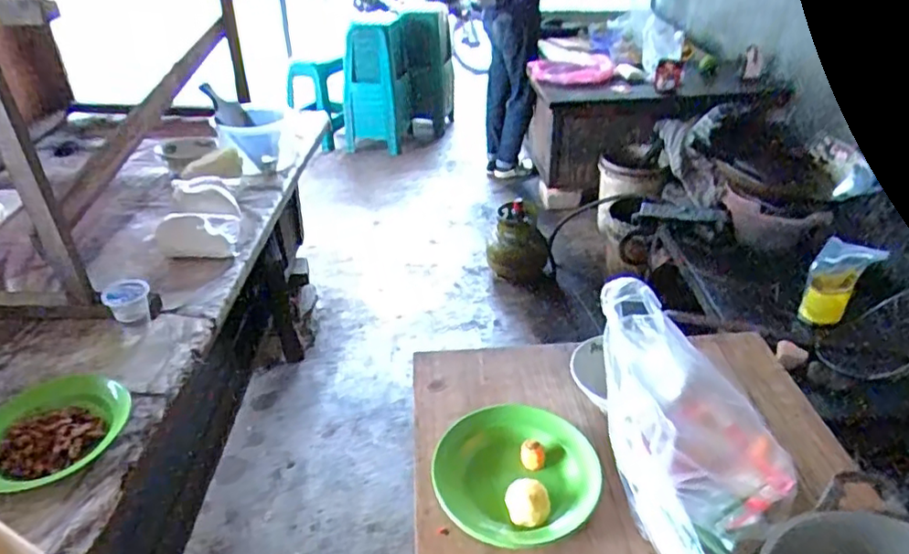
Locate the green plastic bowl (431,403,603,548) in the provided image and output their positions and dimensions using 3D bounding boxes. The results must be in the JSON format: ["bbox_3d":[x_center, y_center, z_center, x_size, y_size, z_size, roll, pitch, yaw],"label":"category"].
[{"bbox_3d":[0.080,0.256,0.817,0.212,0.054,0.195,0,34,0],"label":"green plastic bowl"}]

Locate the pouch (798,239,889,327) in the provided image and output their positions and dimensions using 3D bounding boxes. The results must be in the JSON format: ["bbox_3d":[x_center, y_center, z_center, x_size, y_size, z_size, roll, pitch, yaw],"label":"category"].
[{"bbox_3d":[0.909,0.012,1.474,0.139,0.238,0.047,6,35,-8],"label":"pouch"}]

